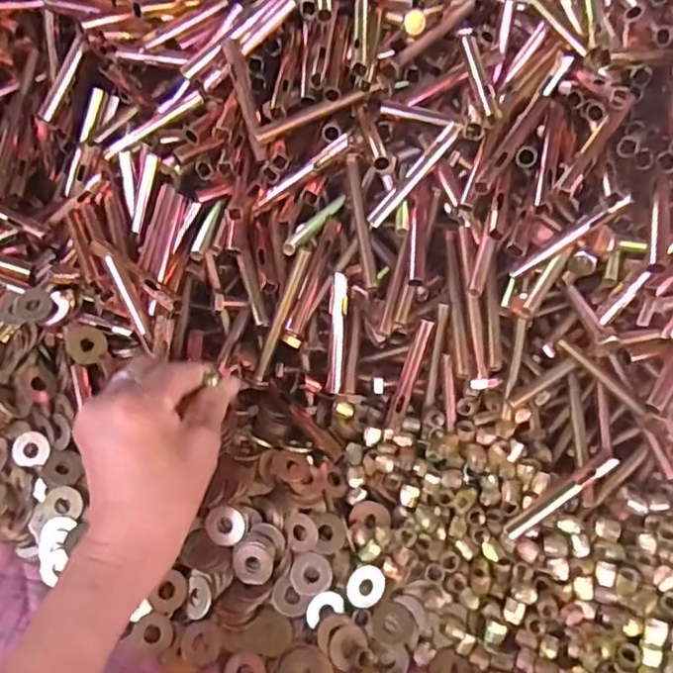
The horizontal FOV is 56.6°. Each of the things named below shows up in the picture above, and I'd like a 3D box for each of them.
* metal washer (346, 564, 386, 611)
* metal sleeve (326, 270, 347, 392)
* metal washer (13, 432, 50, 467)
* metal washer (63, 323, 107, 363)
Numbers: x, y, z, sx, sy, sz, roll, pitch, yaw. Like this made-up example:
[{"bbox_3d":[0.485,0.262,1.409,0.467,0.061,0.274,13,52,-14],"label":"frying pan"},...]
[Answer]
[{"bbox_3d":[0.019,0.155,0.386,0.026,0.004,0.025,2,83,-18],"label":"metal washer"},{"bbox_3d":[0.000,-0.002,0.428,0.010,0.082,0.008,5,14,5],"label":"metal sleeve"},{"bbox_3d":[-0.208,0.077,0.426,0.026,0.004,0.023,8,79,6],"label":"metal washer"},{"bbox_3d":[-0.170,0.005,0.422,0.028,0.004,0.025,23,69,-7],"label":"metal washer"}]

